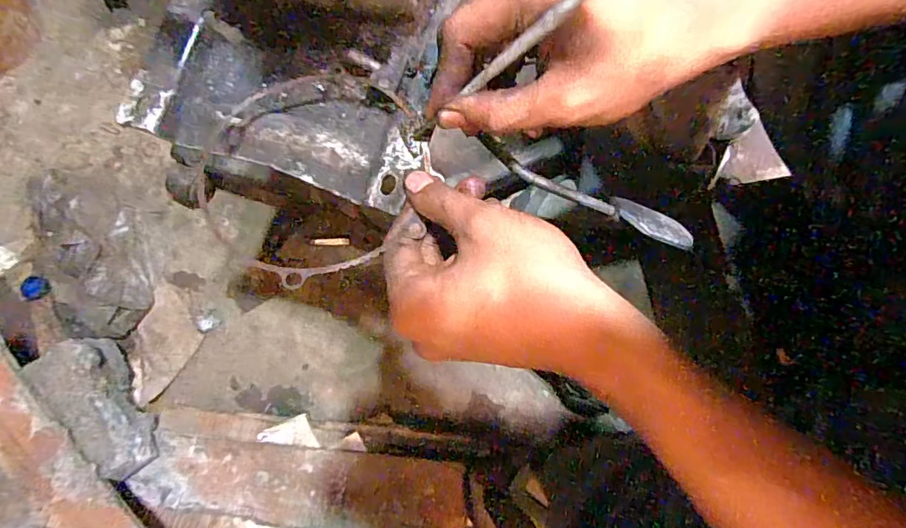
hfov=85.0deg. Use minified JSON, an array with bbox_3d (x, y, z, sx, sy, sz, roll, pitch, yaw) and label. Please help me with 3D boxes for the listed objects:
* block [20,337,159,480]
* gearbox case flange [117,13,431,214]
[{"bbox_3d":[-0.402,0.160,0.570,0.069,0.054,0.170,-42,80,-9],"label":"block"},{"bbox_3d":[-0.095,-0.087,0.290,0.170,0.024,0.076,20,78,7],"label":"gearbox case flange"}]

